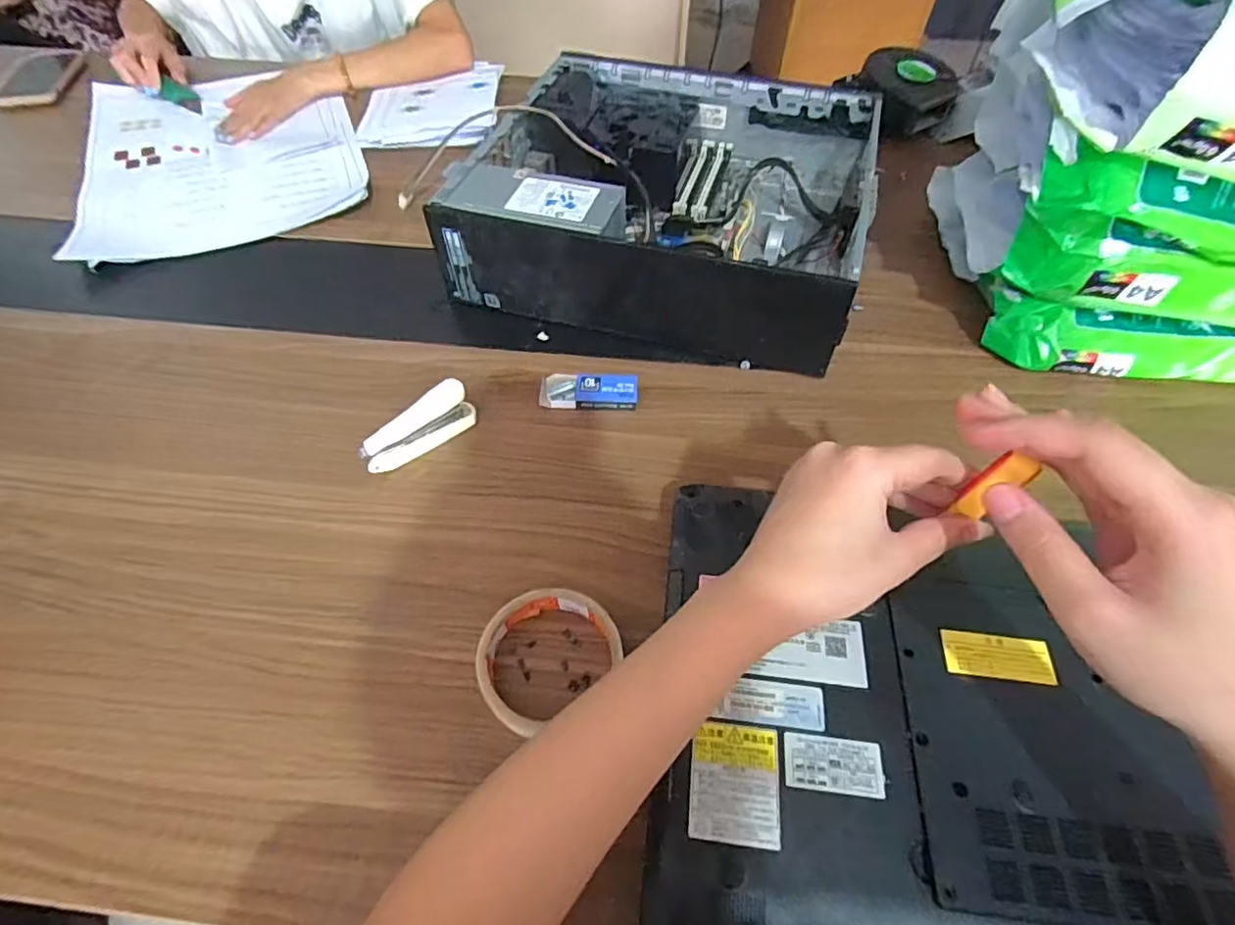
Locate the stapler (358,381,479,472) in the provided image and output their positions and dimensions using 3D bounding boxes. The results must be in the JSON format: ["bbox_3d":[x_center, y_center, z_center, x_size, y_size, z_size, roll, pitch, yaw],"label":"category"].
[{"bbox_3d":[-0.155,-0.027,0.462,0.089,0.040,0.025,-32,62,-21],"label":"stapler"}]

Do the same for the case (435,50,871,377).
[{"bbox_3d":[0.057,-0.280,0.612,0.359,0.096,0.356,14,56,8],"label":"case"}]

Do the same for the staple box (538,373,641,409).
[{"bbox_3d":[-0.024,-0.061,0.504,0.081,0.011,0.035,1,55,0],"label":"staple box"}]

